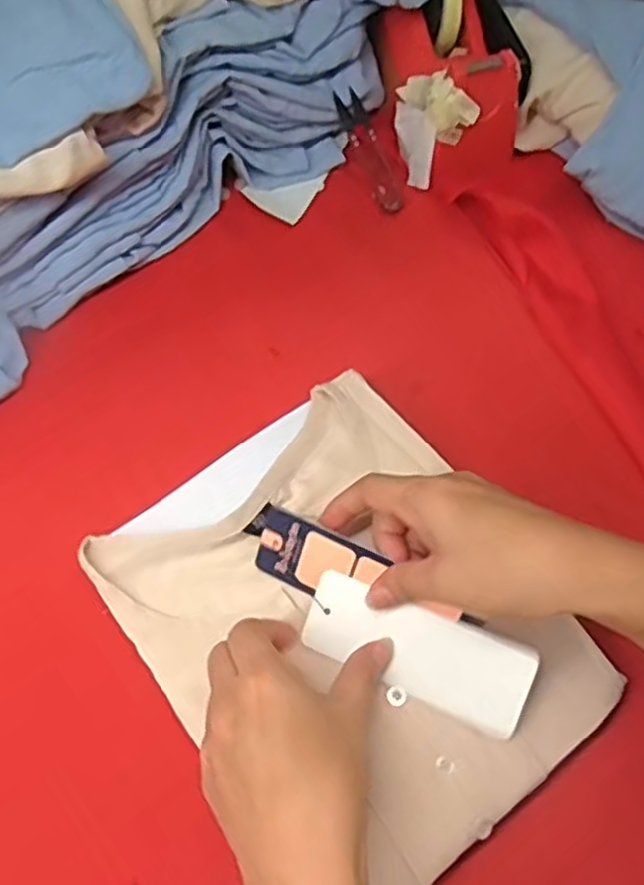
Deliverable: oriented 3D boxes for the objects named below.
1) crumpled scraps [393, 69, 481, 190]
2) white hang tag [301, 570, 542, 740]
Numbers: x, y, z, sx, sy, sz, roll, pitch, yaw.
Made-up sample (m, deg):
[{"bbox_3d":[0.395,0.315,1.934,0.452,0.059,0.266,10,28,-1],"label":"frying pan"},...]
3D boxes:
[{"bbox_3d":[0.084,-0.239,0.558,0.023,0.079,0.070,-19,30,-26],"label":"crumpled scraps"},{"bbox_3d":[0.048,0.109,0.381,0.119,0.005,0.046,22,94,19],"label":"white hang tag"}]

